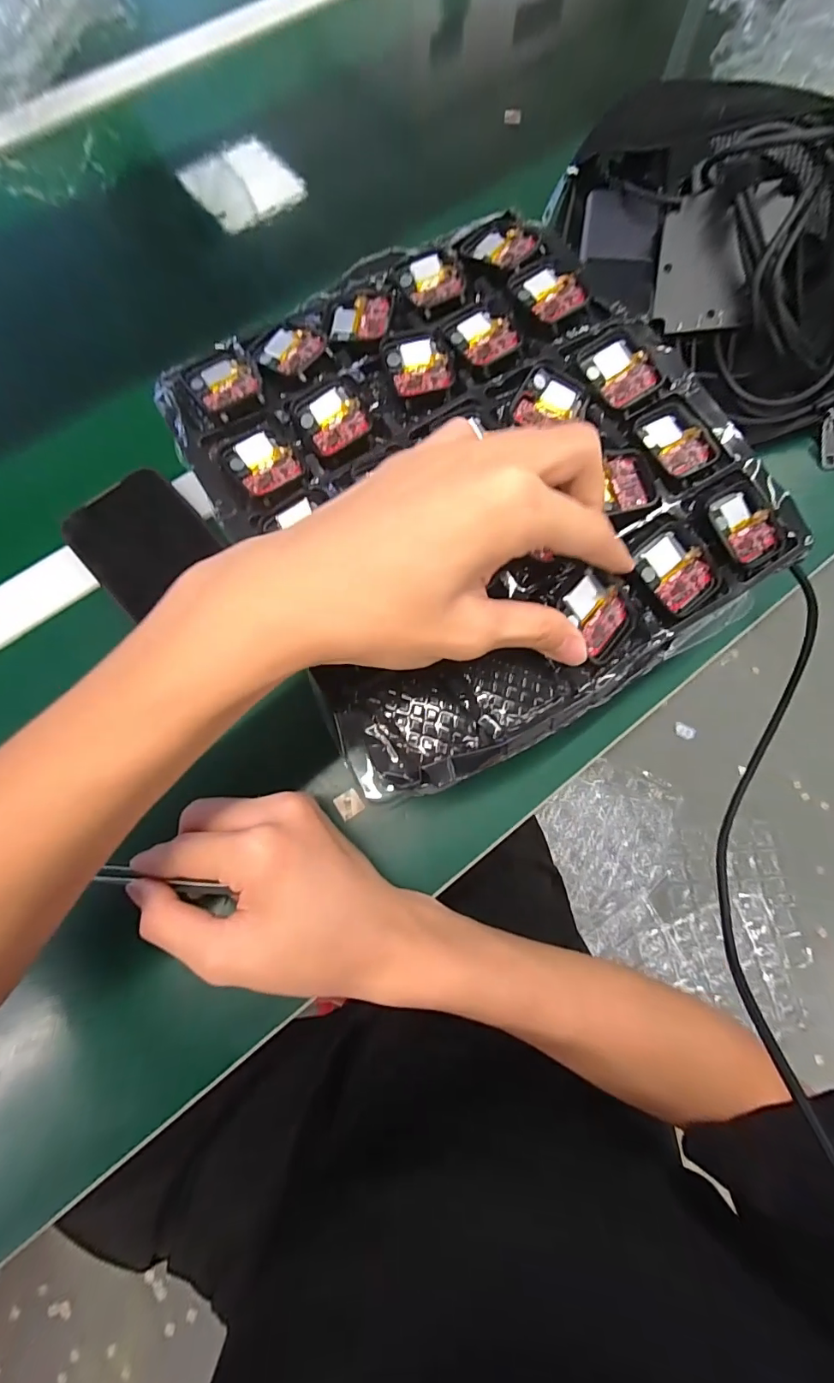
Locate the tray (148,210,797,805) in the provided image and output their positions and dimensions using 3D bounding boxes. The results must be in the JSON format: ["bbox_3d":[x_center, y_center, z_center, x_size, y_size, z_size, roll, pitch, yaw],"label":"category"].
[{"bbox_3d":[0.030,-0.125,0.263,0.264,0.029,0.289,-29,75,-7],"label":"tray"}]

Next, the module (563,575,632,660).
[{"bbox_3d":[0.089,-0.039,0.236,0.031,0.009,0.036,-40,105,-5],"label":"module"}]

